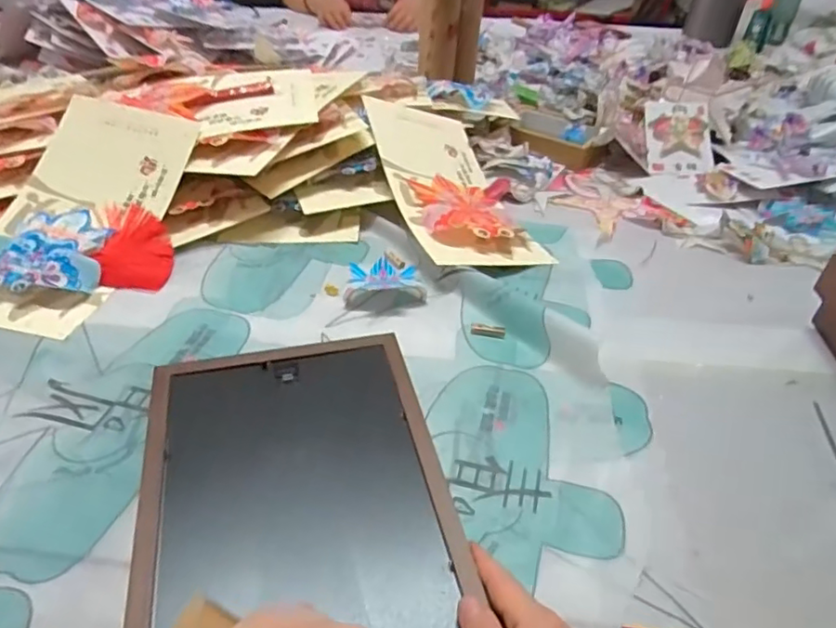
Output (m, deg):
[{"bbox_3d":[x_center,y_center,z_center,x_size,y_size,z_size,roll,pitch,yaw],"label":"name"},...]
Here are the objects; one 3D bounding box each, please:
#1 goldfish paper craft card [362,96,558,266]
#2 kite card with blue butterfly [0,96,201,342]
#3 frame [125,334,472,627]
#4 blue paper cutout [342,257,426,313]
[{"bbox_3d":[0.049,-0.177,0.767,0.186,0.032,0.316,1,48,-30],"label":"goldfish paper craft card"},{"bbox_3d":[-0.374,-0.112,0.657,0.205,0.041,0.317,11,59,-1],"label":"kite card with blue butterfly"},{"bbox_3d":[-0.072,0.140,0.361,0.195,0.014,0.349,-7,42,-13],"label":"frame"},{"bbox_3d":[-0.039,-0.038,0.641,0.083,0.017,0.097,-6,40,-10],"label":"blue paper cutout"}]

